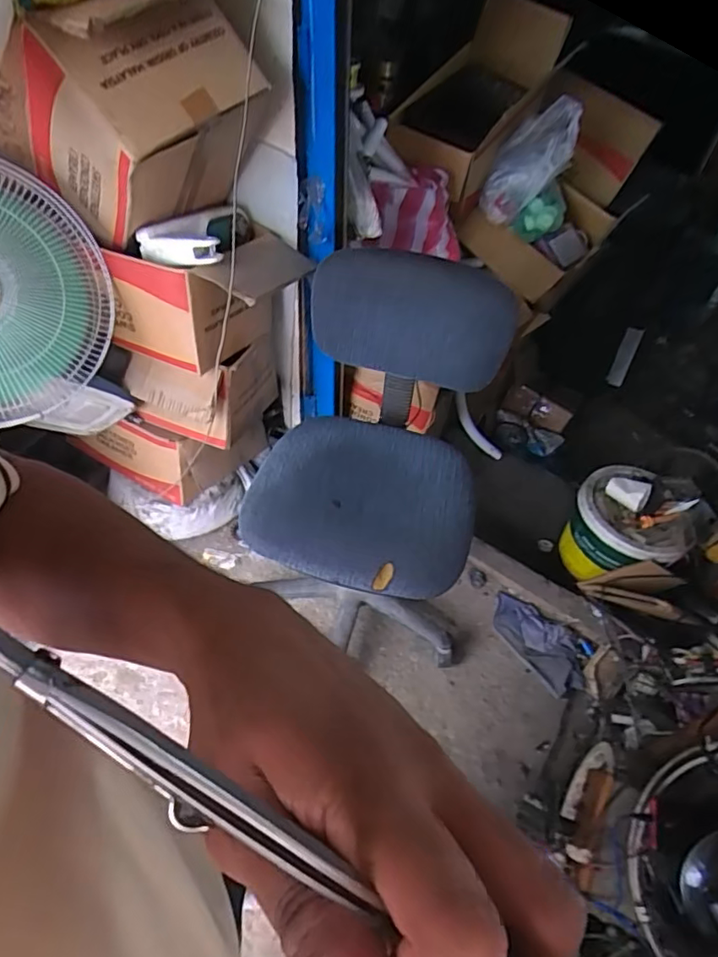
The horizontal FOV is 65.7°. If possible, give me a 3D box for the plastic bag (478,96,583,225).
[{"bbox_3d":[0.460,-0.853,1.497,0.166,0.327,0.100,34,54,-8],"label":"plastic bag"}]

